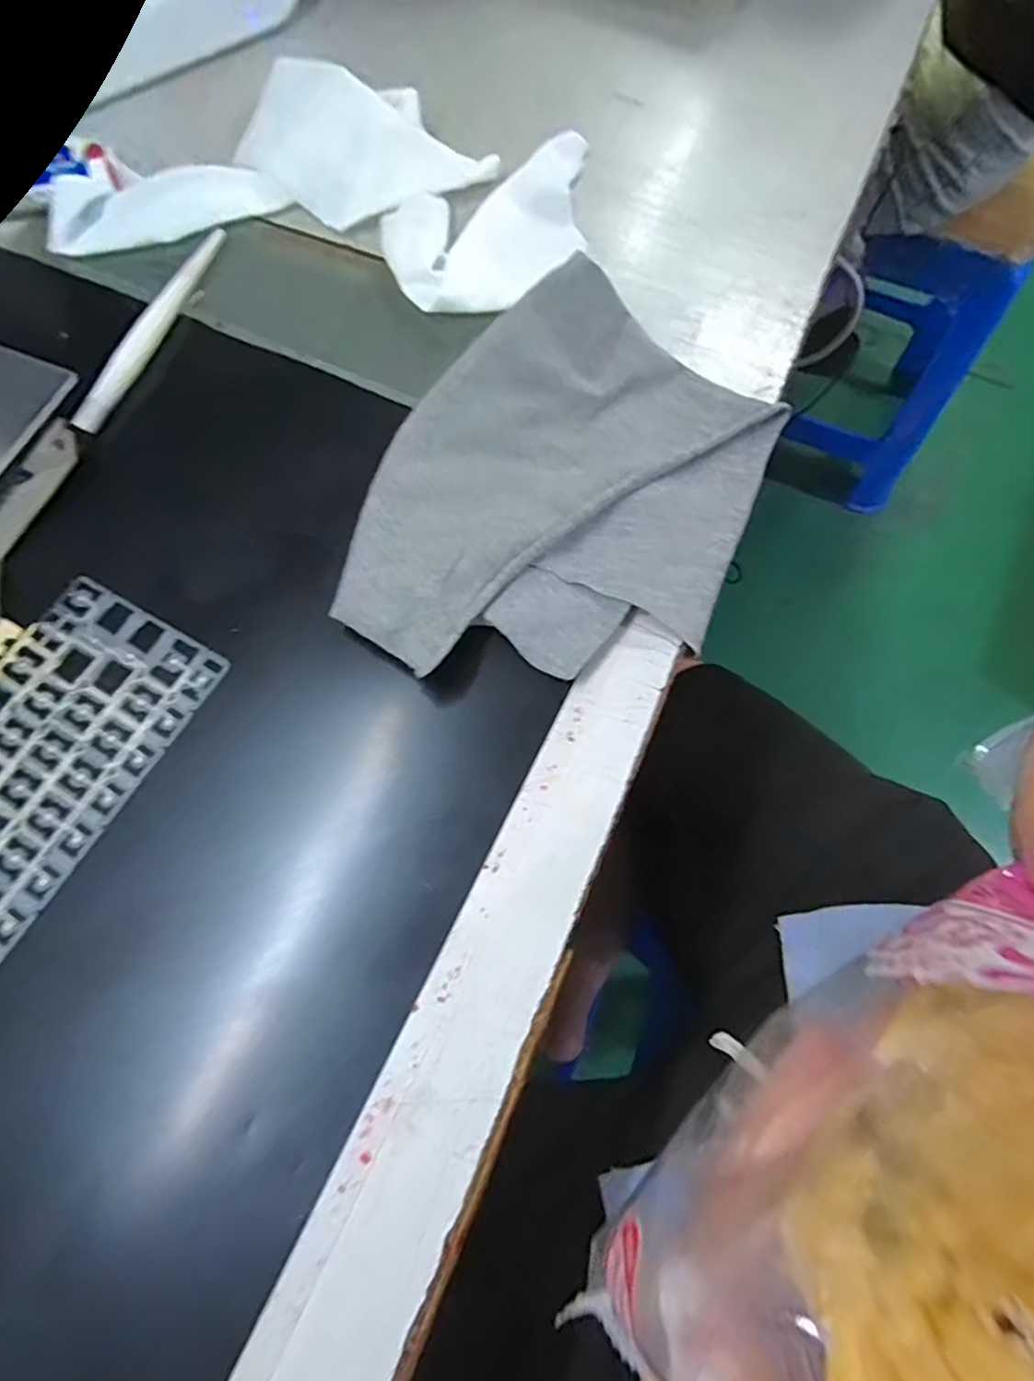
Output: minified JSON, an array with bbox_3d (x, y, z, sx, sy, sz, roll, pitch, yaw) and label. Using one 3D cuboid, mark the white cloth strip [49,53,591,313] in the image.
[{"bbox_3d":[-0.093,-0.250,0.310,0.241,0.027,0.118,13,72,5],"label":"white cloth strip"}]

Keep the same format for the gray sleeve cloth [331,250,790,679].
[{"bbox_3d":[0.020,-0.077,0.249,0.134,0.038,0.169,22,73,7],"label":"gray sleeve cloth"}]

